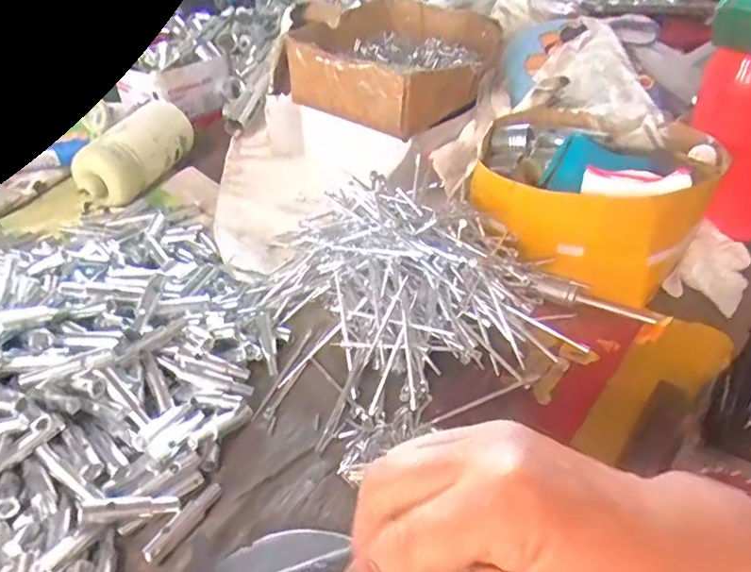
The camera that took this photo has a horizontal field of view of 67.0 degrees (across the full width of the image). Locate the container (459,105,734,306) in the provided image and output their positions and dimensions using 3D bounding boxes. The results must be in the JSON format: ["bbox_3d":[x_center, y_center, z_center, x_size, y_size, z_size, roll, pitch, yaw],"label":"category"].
[{"bbox_3d":[0.169,-0.079,0.464,0.177,0.089,0.142,17,43,21],"label":"container"}]

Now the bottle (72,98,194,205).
[{"bbox_3d":[-0.257,-0.150,0.610,0.052,0.058,0.152,13,42,17],"label":"bottle"}]

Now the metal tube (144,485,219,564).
[{"bbox_3d":[-0.106,0.131,0.316,0.011,0.007,0.050,24,46,28],"label":"metal tube"}]

